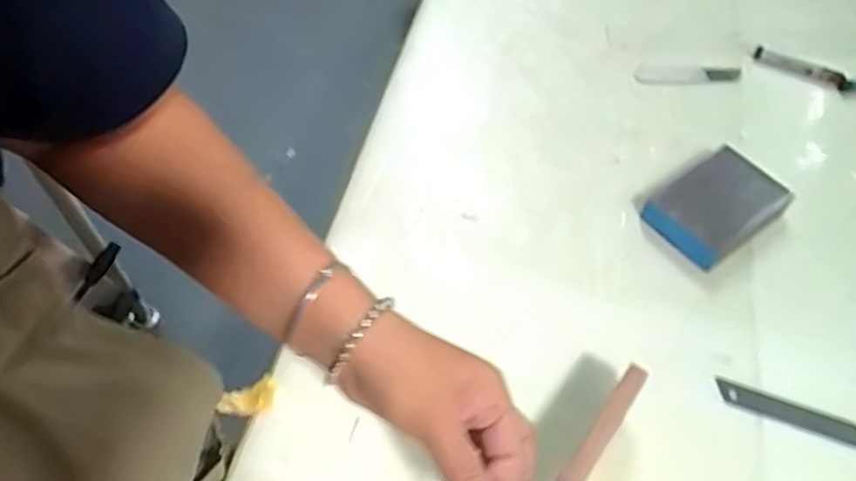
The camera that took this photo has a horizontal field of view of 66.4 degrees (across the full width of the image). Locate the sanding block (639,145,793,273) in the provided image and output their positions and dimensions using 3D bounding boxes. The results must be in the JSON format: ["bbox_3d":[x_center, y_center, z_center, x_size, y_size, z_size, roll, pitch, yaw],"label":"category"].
[{"bbox_3d":[0.224,-0.024,0.513,0.097,0.029,0.067,-31,60,-18],"label":"sanding block"}]

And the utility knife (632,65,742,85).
[{"bbox_3d":[0.245,-0.156,0.613,0.099,0.005,0.023,-1,55,1],"label":"utility knife"}]

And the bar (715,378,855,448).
[{"bbox_3d":[0.243,0.116,0.434,0.096,0.004,0.018,19,58,14],"label":"bar"}]

